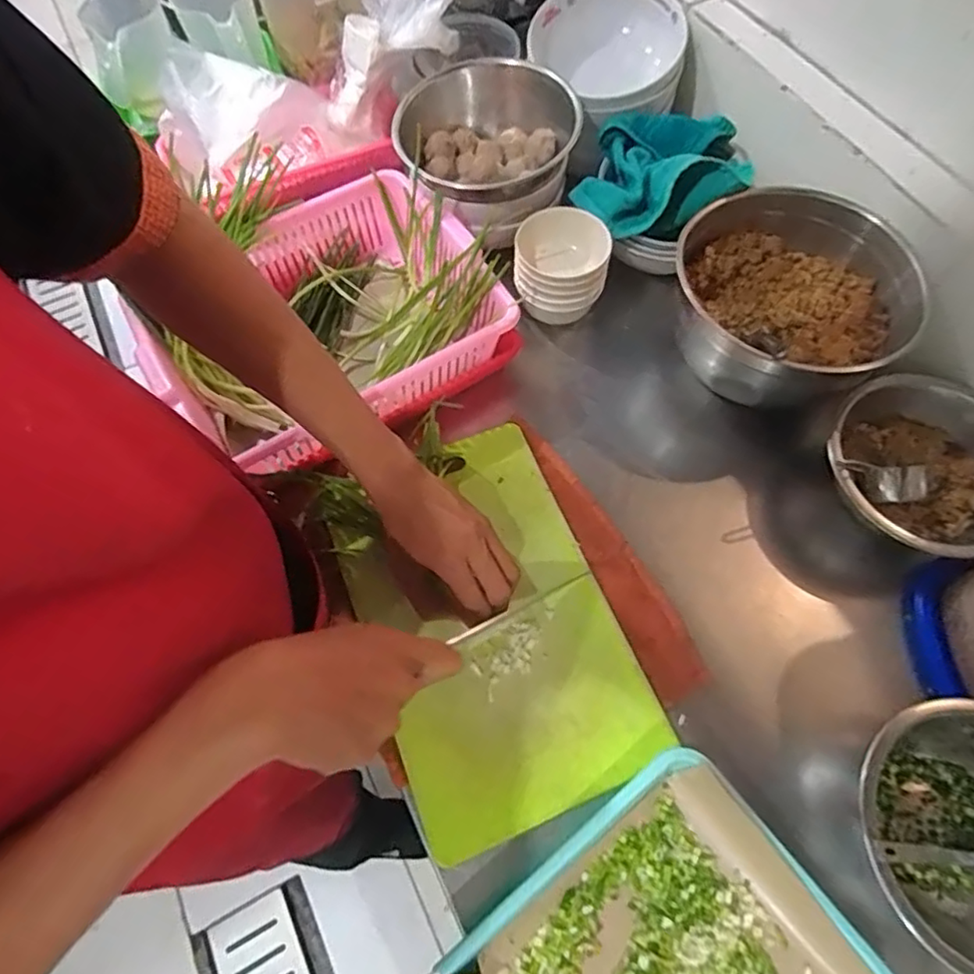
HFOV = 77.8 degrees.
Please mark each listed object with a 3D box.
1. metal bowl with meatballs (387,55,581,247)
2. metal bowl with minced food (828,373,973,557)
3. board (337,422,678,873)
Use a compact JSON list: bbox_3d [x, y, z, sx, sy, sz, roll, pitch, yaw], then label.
[{"bbox_3d":[-0.003,-0.373,0.659,0.186,0.066,0.197,13,66,7],"label":"metal bowl with meatballs"},{"bbox_3d":[0.391,-0.021,0.538,0.160,0.060,0.175,35,71,15],"label":"metal bowl with minced food"},{"bbox_3d":[-0.002,0.109,0.512,0.204,0.024,0.326,-21,67,-8],"label":"board"}]

